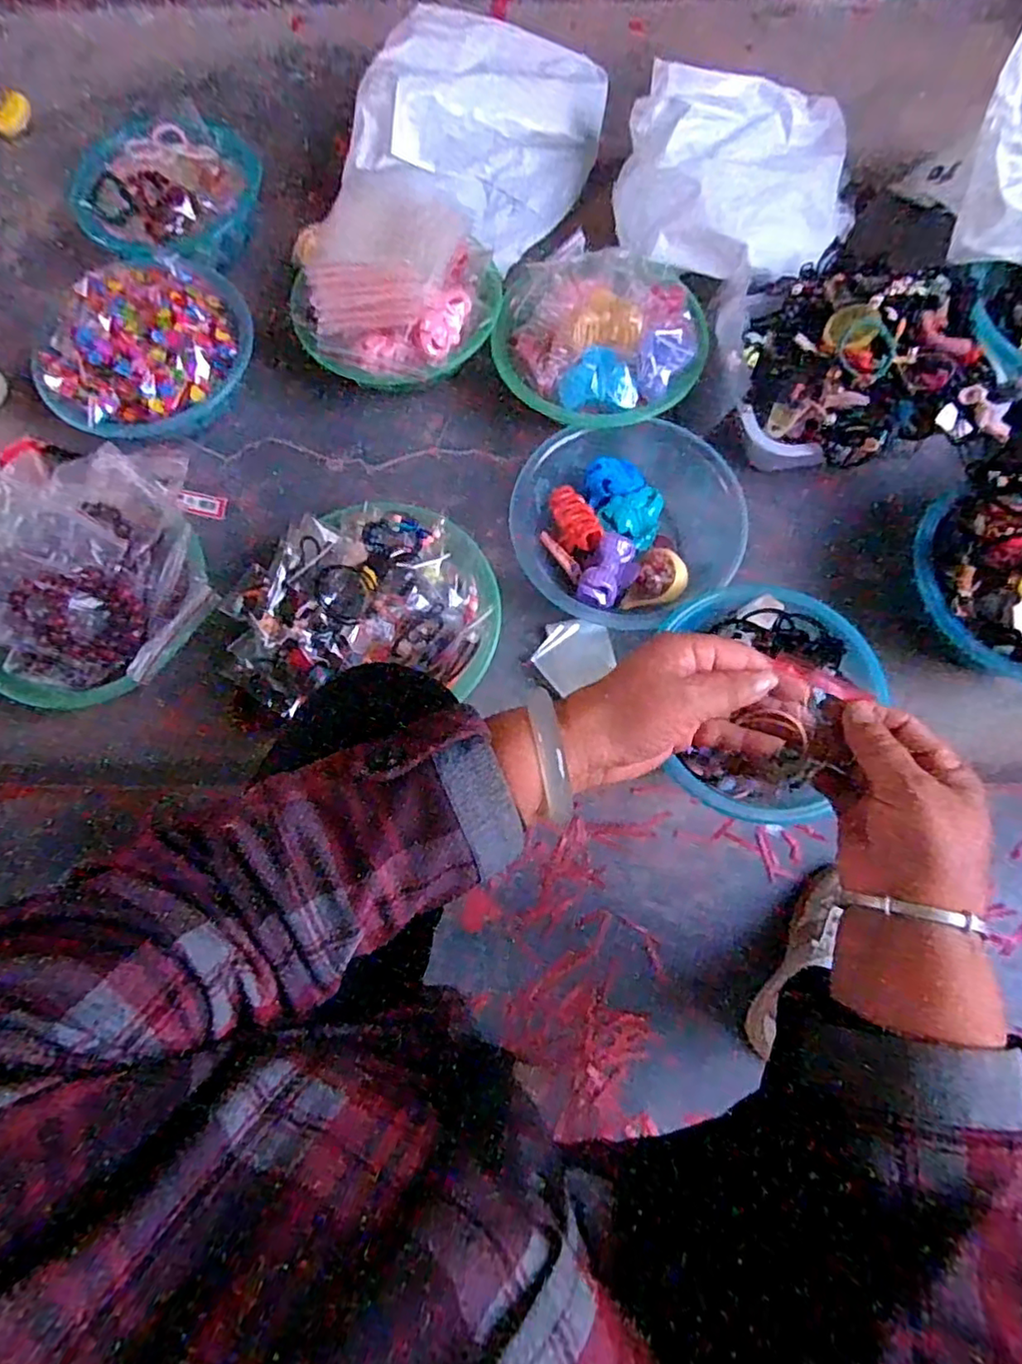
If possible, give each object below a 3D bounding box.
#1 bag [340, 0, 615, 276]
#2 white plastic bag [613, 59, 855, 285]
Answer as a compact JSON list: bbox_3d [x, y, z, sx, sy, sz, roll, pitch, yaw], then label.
[{"bbox_3d":[-0.036,-0.707,0.779,0.266,0.153,0.344,14,75,5],"label":"bag"},{"bbox_3d":[0.269,-0.589,0.719,0.281,0.088,0.276,9,74,4],"label":"white plastic bag"}]

